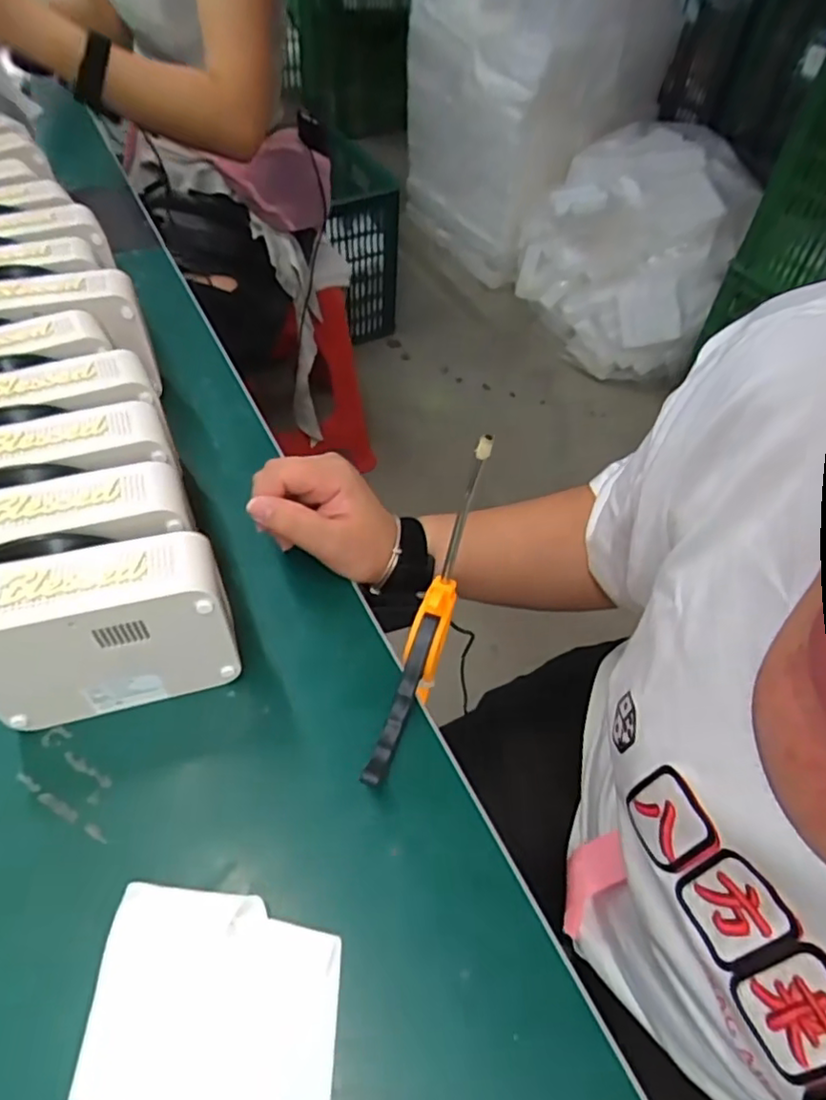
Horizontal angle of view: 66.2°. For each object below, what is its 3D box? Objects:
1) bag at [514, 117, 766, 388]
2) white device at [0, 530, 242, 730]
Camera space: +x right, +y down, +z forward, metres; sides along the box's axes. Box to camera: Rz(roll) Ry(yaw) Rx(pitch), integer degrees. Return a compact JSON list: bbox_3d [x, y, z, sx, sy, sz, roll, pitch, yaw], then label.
[{"bbox_3d":[0.564,-0.790,1.678,0.499,0.435,0.512,23,55,14],"label":"bag"},{"bbox_3d":[-0.165,0.040,0.347,0.125,0.095,0.056,-12,56,-13],"label":"white device"}]

